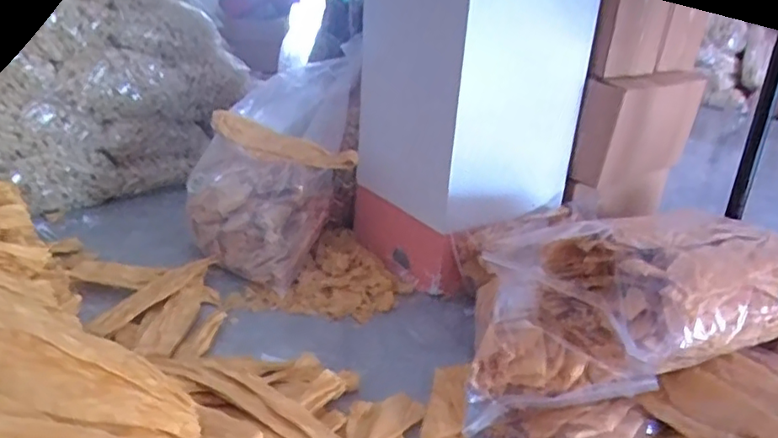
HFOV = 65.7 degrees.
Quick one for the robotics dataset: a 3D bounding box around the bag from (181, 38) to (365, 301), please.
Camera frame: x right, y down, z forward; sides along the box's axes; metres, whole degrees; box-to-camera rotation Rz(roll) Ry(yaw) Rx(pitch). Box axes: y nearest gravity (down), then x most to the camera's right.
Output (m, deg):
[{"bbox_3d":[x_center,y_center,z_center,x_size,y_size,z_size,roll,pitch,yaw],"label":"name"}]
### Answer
[{"bbox_3d":[-0.299,-0.147,1.574,0.375,0.199,0.651,9,64,15],"label":"bag"}]

